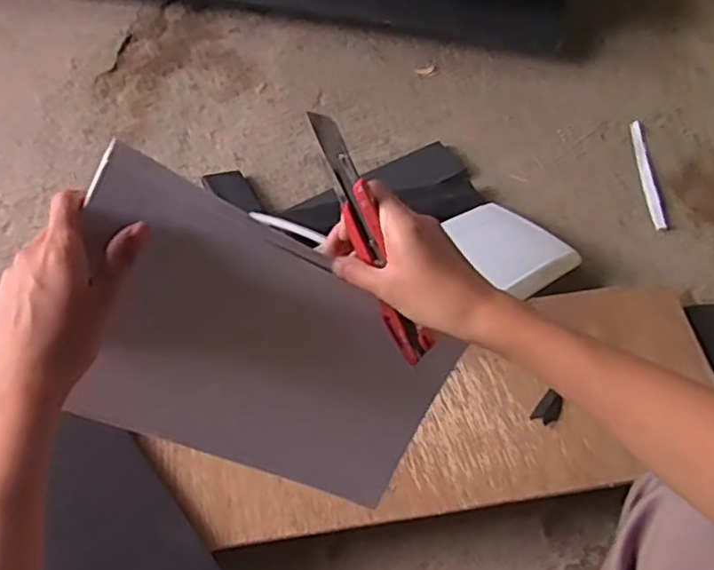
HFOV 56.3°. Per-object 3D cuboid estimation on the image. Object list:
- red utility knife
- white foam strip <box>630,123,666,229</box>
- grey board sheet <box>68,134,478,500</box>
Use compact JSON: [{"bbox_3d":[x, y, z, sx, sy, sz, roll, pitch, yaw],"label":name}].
[{"bbox_3d":[0.011,-0.026,0.432,0.016,0.177,0.024,-28,20,-16],"label":"red utility knife"},{"bbox_3d":[0.432,-0.167,0.992,0.021,0.008,0.199,2,60,0],"label":"white foam strip"},{"bbox_3d":[-0.066,0.047,0.460,0.271,0.010,0.166,26,100,-21],"label":"grey board sheet"}]

